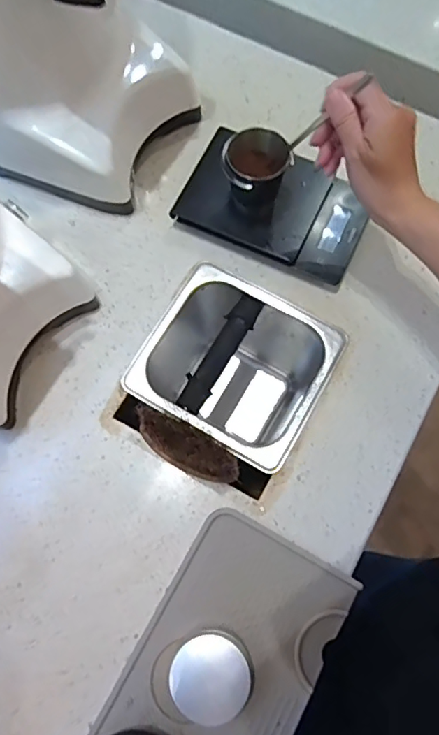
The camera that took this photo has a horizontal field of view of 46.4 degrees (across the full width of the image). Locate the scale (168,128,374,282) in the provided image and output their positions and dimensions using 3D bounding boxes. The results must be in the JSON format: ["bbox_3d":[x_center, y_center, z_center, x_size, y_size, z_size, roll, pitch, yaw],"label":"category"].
[{"bbox_3d":[0.059,-0.171,0.546,0.188,0.034,0.116,23,75,6],"label":"scale"}]

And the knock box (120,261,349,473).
[{"bbox_3d":[0.015,0.016,0.584,0.181,0.157,0.172,29,75,9],"label":"knock box"}]

